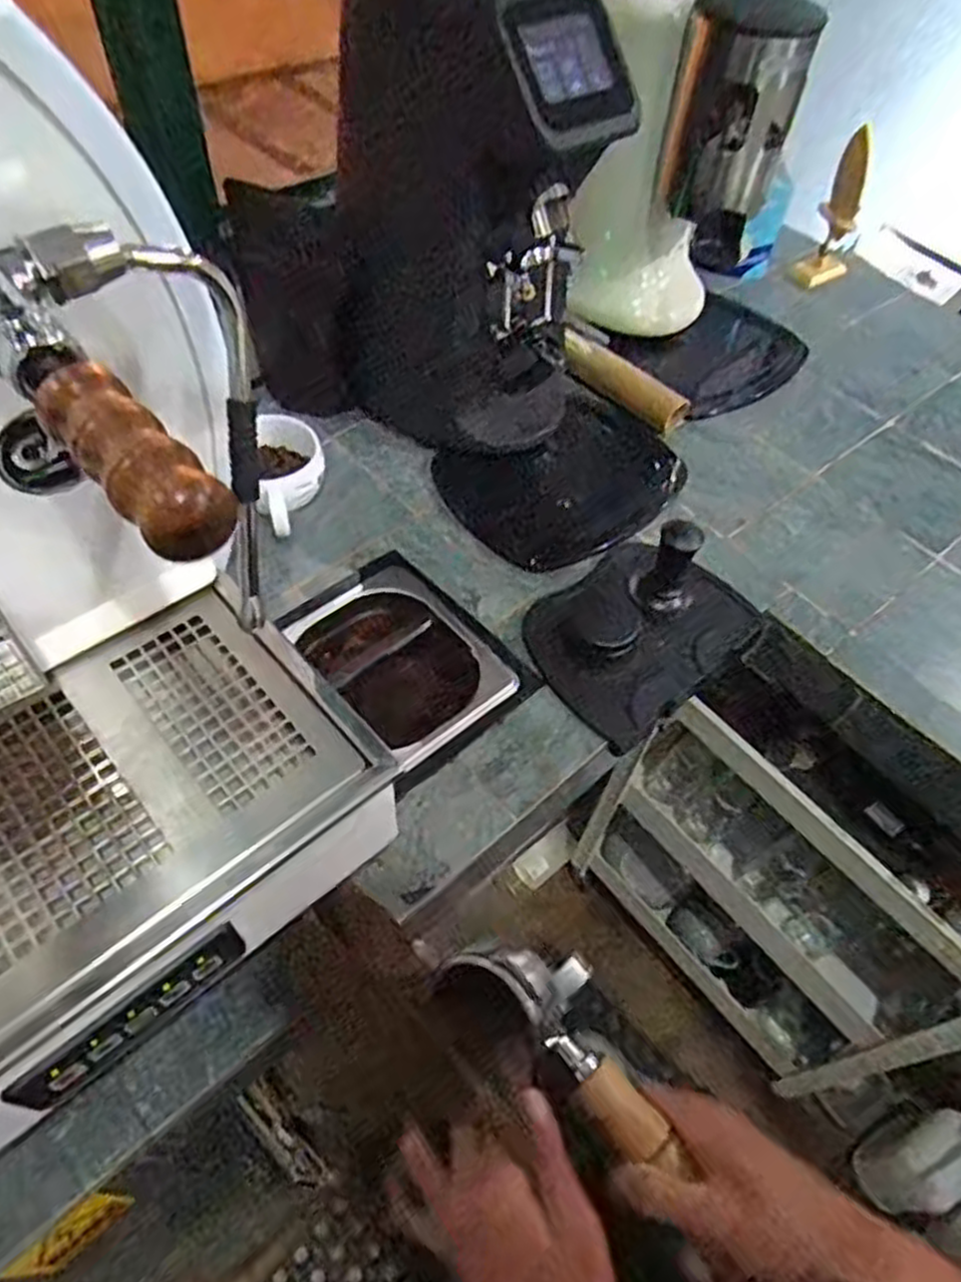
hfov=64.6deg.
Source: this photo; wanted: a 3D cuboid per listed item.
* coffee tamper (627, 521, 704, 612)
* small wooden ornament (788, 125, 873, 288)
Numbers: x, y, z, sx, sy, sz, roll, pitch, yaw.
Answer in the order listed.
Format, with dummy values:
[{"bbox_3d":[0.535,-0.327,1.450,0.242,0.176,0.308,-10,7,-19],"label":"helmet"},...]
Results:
[{"bbox_3d":[0.169,-0.066,0.672,0.056,0.082,0.067,20,55,10],"label":"coffee tamper"},{"bbox_3d":[0.468,-0.552,0.976,0.067,0.183,0.116,25,56,13],"label":"small wooden ornament"}]

